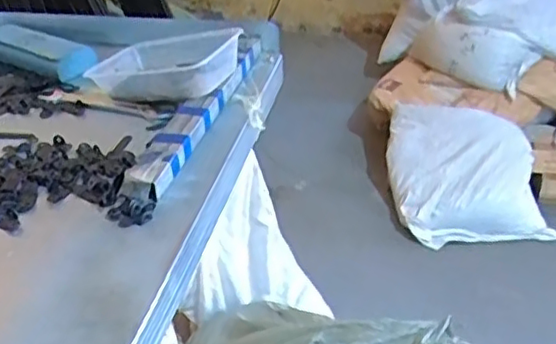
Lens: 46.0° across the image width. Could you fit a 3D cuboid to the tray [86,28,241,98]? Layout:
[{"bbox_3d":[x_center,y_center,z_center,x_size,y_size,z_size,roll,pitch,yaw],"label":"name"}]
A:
[{"bbox_3d":[-0.127,-0.126,0.724,0.172,0.047,0.103,11,34,19],"label":"tray"}]

